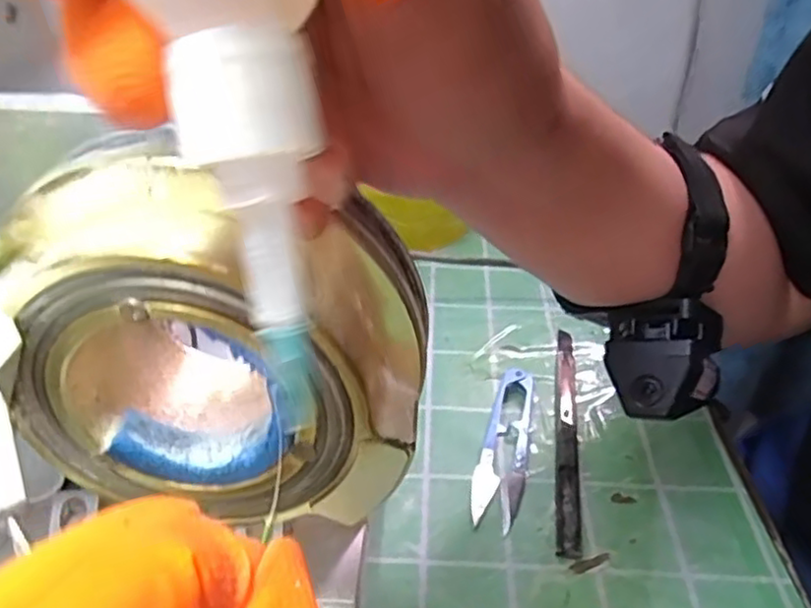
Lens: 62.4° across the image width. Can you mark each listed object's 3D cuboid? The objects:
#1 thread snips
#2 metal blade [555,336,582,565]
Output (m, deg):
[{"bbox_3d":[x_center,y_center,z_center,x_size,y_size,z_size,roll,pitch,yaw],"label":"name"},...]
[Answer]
[{"bbox_3d":[0.054,0.071,0.354,0.024,0.012,0.104,9,37,13],"label":"thread snips"},{"bbox_3d":[0.087,0.066,0.361,0.011,0.007,0.155,6,37,9],"label":"metal blade"}]

